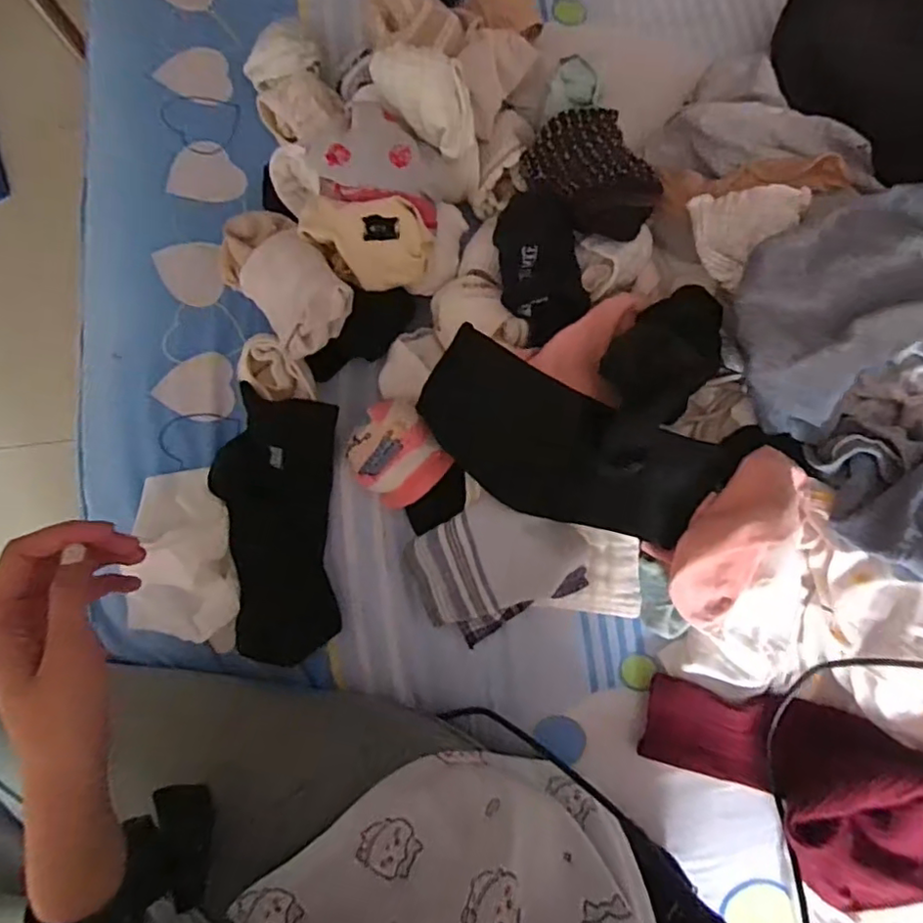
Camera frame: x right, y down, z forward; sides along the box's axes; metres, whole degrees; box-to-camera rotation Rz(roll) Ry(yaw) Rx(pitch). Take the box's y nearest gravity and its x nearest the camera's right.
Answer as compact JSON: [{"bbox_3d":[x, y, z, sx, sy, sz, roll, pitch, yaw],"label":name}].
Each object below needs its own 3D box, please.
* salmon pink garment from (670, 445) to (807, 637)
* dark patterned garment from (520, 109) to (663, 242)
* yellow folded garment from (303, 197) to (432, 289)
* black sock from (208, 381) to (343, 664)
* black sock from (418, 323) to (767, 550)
[{"bbox_3d":[0.197,0.061,0.437,0.075,0.047,0.138,28,101,7],"label":"salmon pink garment"},{"bbox_3d":[0.097,-0.213,0.467,0.104,0.059,0.069,32,81,7],"label":"dark patterned garment"},{"bbox_3d":[-0.070,-0.156,0.450,0.094,0.046,0.058,4,83,2],"label":"yellow folded garment"},{"bbox_3d":[-0.147,0.053,0.485,0.098,0.035,0.212,1,98,2],"label":"black sock"},{"bbox_3d":[0.086,-0.008,0.451,0.235,0.030,0.100,20,97,-17],"label":"black sock"}]

